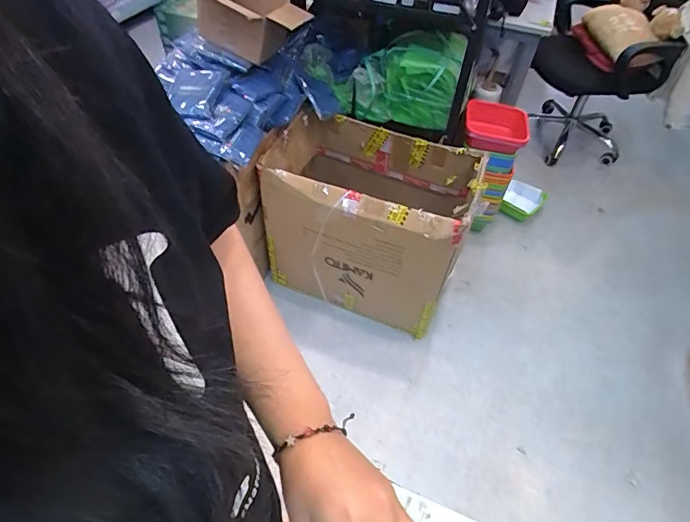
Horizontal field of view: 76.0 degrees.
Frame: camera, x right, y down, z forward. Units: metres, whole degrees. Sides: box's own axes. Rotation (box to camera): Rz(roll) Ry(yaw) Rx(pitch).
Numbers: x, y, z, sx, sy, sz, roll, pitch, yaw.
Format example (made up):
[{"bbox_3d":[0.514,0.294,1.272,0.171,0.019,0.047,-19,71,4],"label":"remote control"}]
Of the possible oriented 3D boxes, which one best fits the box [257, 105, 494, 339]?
[{"bbox_3d":[0.080,-0.123,1.462,0.593,0.496,0.389,18,50,11],"label":"box"}]

